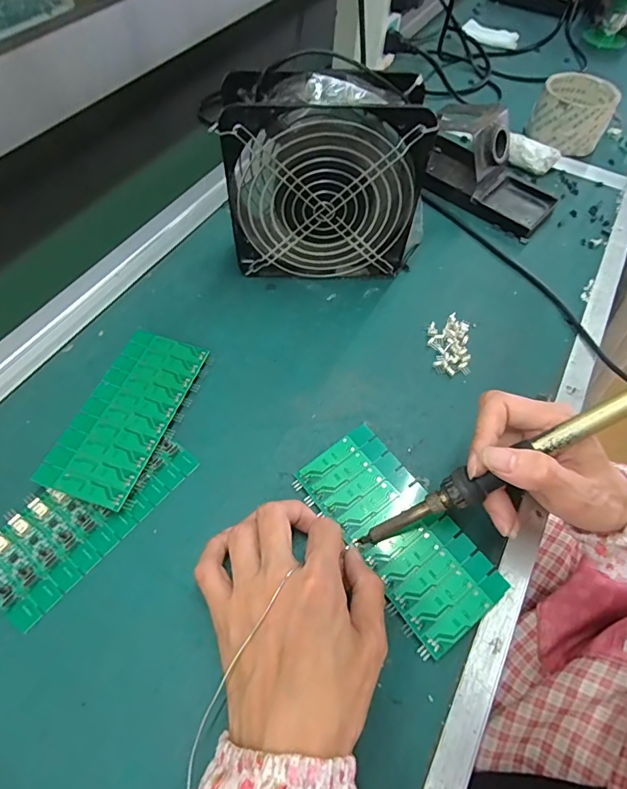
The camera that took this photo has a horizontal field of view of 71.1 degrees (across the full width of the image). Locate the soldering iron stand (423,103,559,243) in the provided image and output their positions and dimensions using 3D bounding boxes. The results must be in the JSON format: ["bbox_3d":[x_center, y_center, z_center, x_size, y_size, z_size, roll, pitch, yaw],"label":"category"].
[{"bbox_3d":[0.187,-0.245,0.459,0.154,0.073,0.099,35,63,17],"label":"soldering iron stand"}]

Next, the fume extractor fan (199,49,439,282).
[{"bbox_3d":[0.011,-0.171,0.358,0.162,0.158,0.058,1,59,-3],"label":"fume extractor fan"}]

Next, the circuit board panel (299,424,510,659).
[{"bbox_3d":[0.054,0.086,0.286,0.061,0.009,0.137,-32,65,-19],"label":"circuit board panel"}]

